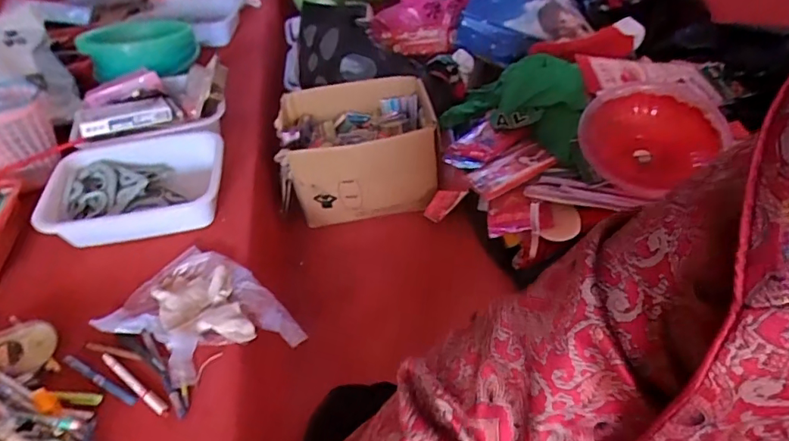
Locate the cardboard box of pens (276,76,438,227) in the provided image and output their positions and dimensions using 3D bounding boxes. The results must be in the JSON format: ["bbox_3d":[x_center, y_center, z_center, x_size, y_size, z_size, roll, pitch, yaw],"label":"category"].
[{"bbox_3d":[-0.078,-0.143,1.077,0.317,0.213,0.222,-10,45,-3],"label":"cardboard box of pens"}]

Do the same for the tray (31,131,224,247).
[{"bbox_3d":[-0.445,-0.056,0.890,0.287,0.077,0.213,-8,45,-1],"label":"tray"}]

